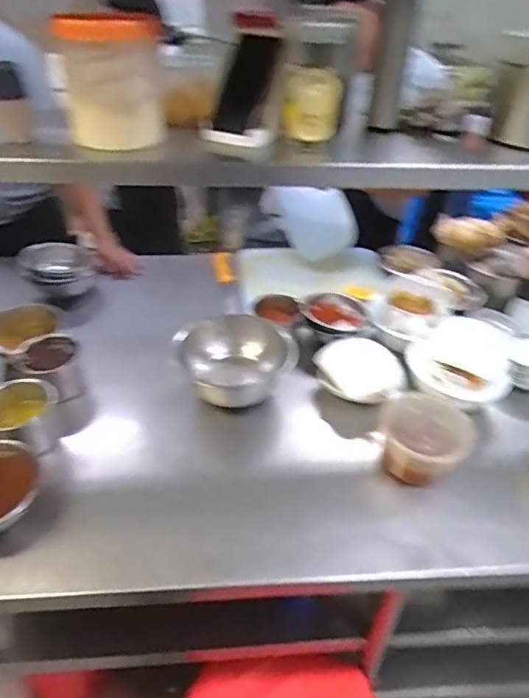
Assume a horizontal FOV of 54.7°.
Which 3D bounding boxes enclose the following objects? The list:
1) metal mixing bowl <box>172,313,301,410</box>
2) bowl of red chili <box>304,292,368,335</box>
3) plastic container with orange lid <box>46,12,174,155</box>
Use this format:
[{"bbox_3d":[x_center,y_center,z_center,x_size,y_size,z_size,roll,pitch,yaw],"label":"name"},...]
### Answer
[{"bbox_3d":[-0.061,0.029,1.038,0.188,0.131,0.196,-18,43,-25],"label":"metal mixing bowl"},{"bbox_3d":[0.170,-0.085,1.187,0.136,0.043,0.113,15,40,14],"label":"bowl of red chili"},{"bbox_3d":[-0.222,-0.383,0.757,0.139,0.157,0.156,-13,41,-20],"label":"plastic container with orange lid"}]

